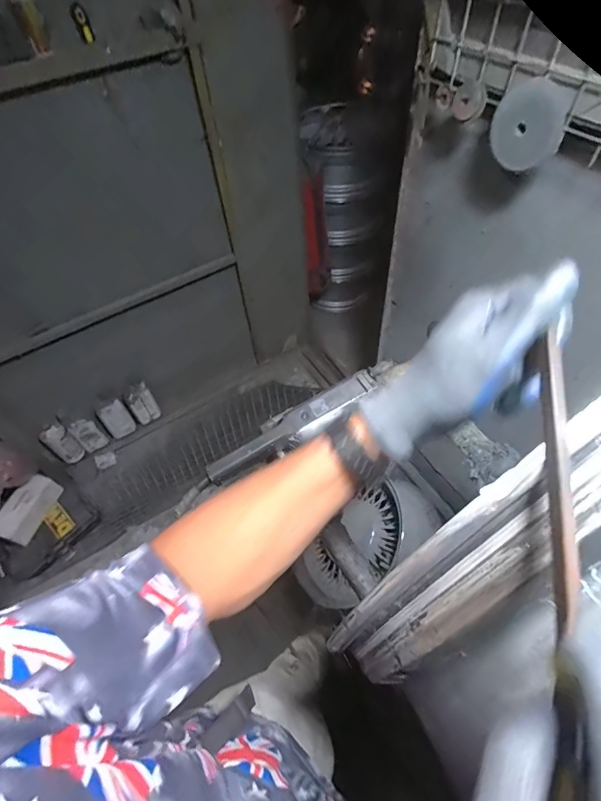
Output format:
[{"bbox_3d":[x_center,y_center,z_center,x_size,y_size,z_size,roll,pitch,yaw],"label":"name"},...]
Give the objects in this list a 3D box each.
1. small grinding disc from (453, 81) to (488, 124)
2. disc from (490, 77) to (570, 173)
[{"bbox_3d":[0.259,-0.465,0.631,0.012,0.050,0.059,-21,68,-37],"label":"small grinding disc"},{"bbox_3d":[0.322,-0.390,0.576,0.016,0.103,0.105,-21,71,-31],"label":"disc"}]

